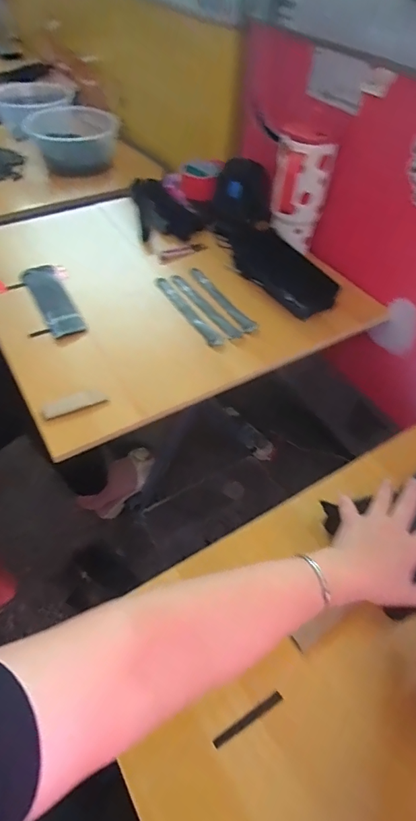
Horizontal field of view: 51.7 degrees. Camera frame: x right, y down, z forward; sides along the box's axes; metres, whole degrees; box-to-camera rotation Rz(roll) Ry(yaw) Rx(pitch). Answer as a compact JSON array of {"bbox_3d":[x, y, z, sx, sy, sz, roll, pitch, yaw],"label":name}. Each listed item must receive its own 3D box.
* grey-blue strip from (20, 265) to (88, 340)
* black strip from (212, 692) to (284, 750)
[{"bbox_3d":[-0.246,-0.178,0.674,0.054,0.015,0.190,-21,54,-18],"label":"grey-blue strip"},{"bbox_3d":[0.036,0.278,0.386,0.070,0.006,0.008,-25,55,-20],"label":"black strip"}]

